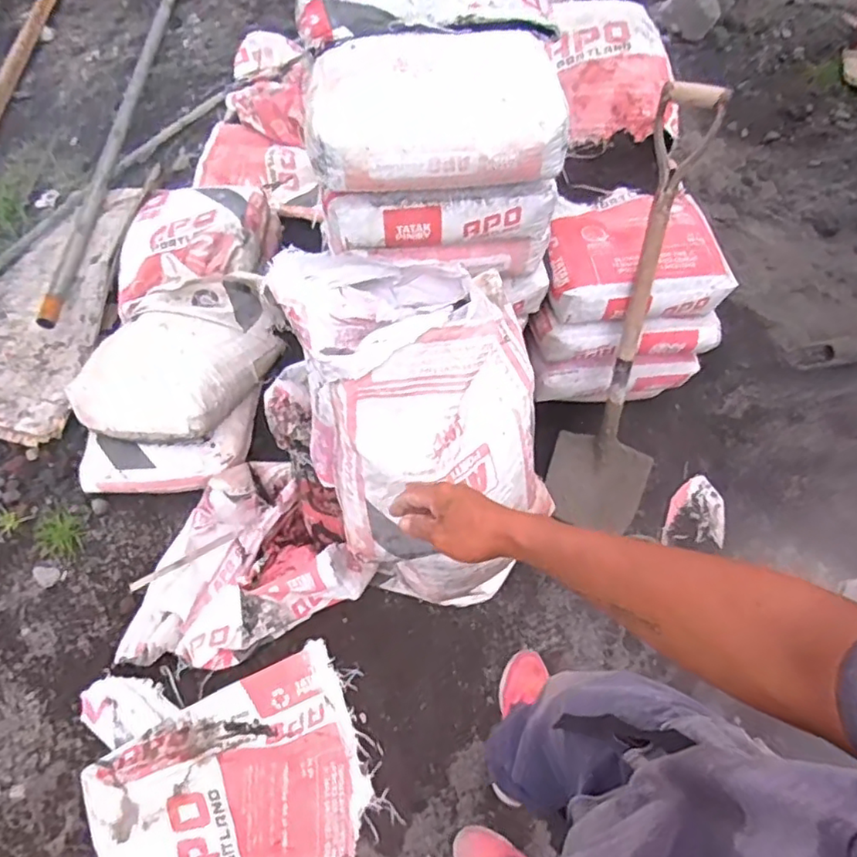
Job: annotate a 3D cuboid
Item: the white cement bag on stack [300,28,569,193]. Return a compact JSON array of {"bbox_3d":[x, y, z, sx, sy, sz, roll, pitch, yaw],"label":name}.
[{"bbox_3d":[0.009,-0.487,0.922,0.375,0.115,0.226,-3,60,-1],"label":"white cement bag on stack"}]

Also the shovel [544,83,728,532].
[{"bbox_3d":[0.406,-0.176,1.196,0.203,0.872,0.127,4,29,-2],"label":"shovel"}]

